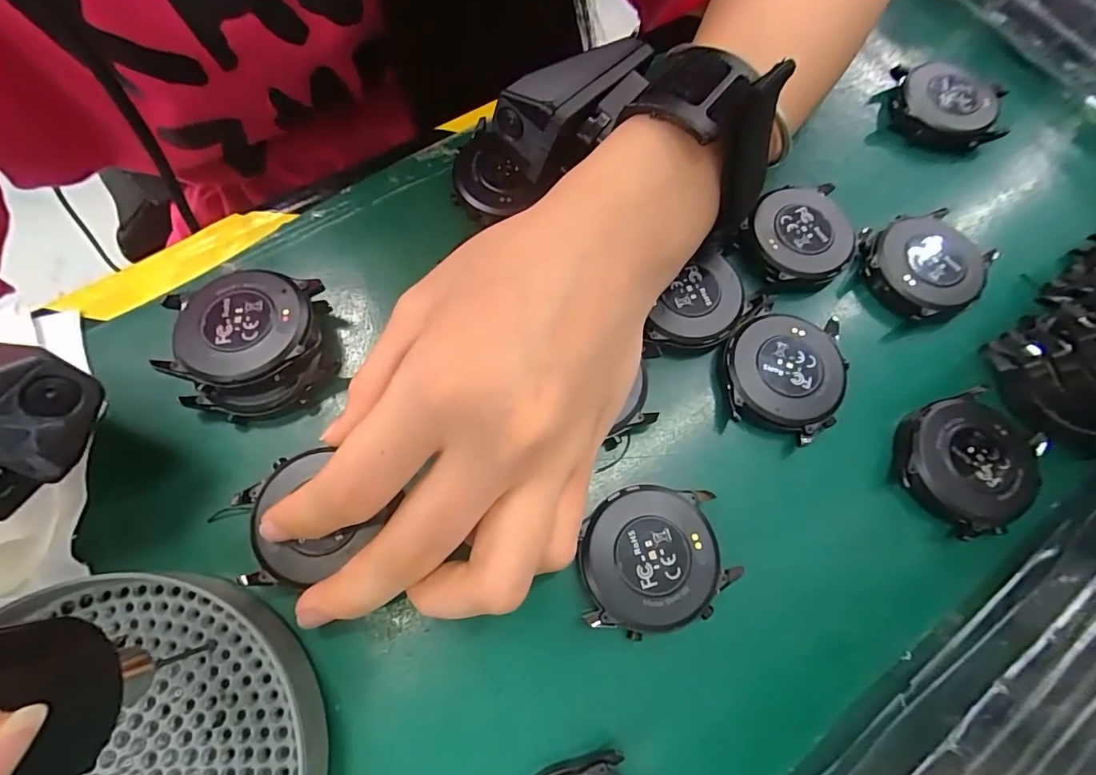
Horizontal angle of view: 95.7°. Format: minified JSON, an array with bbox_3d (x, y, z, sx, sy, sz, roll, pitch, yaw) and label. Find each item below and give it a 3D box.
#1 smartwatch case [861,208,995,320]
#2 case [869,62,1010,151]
[{"bbox_3d":[0.157,-0.050,0.208,0.049,0.017,0.044,-23,74,-10],"label":"smartwatch case"},{"bbox_3d":[0.186,-0.130,0.233,0.050,0.011,0.043,14,71,2],"label":"case"}]

